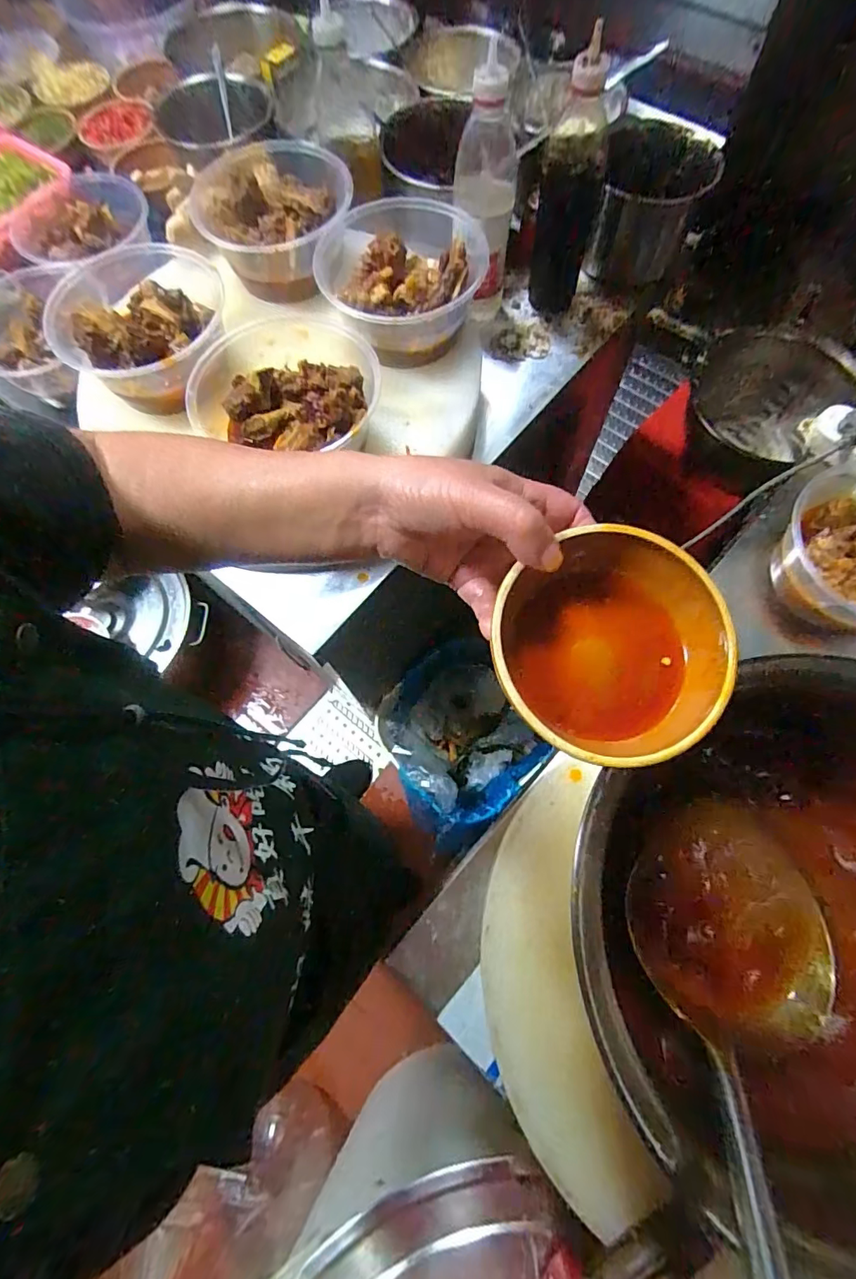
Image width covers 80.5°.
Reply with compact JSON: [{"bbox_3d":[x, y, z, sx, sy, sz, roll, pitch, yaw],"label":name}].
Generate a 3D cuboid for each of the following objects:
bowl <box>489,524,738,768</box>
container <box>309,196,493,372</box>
[{"bbox_3d":[0.092,0.007,0.259,0.115,0.052,0.106,-1,70,2],"label":"bowl"},{"bbox_3d":[-0.033,-0.371,0.530,0.174,0.071,0.177,10,71,6],"label":"container"}]

